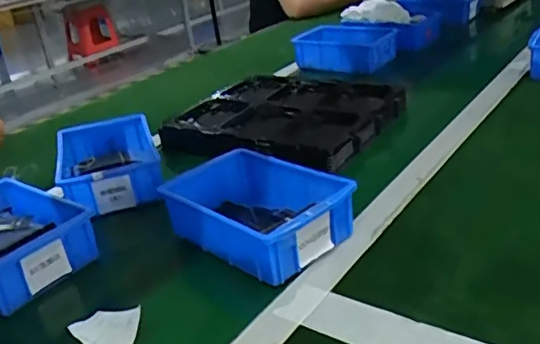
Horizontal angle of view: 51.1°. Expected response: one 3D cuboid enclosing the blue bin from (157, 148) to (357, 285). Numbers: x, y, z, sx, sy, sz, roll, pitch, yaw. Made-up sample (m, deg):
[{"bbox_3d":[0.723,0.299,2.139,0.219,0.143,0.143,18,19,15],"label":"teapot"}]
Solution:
[{"bbox_3d":[-0.023,0.036,0.625,0.127,0.059,0.210,-26,32,-36],"label":"blue bin"}]

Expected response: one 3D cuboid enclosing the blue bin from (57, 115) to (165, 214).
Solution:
[{"bbox_3d":[-0.229,-0.014,0.800,0.124,0.058,0.192,-14,26,-13],"label":"blue bin"}]

